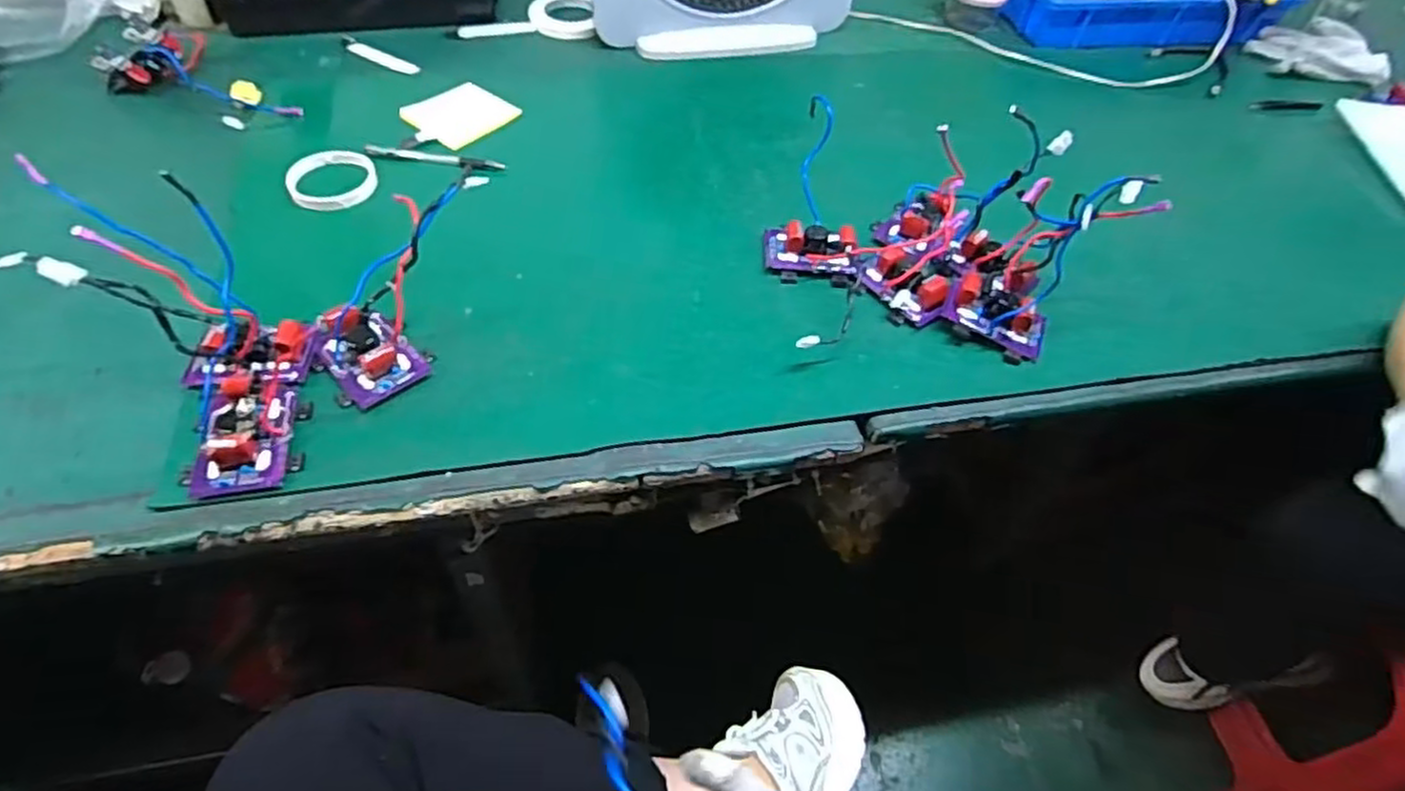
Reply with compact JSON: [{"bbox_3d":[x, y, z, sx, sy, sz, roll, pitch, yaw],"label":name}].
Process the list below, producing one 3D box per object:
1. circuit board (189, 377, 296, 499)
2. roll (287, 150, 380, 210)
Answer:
[{"bbox_3d":[-0.353,0.026,0.556,0.074,0.039,0.096,-9,52,-11],"label":"circuit board"},{"bbox_3d":[-0.396,-0.233,0.779,0.087,0.019,0.084,2,51,-2],"label":"roll"}]

